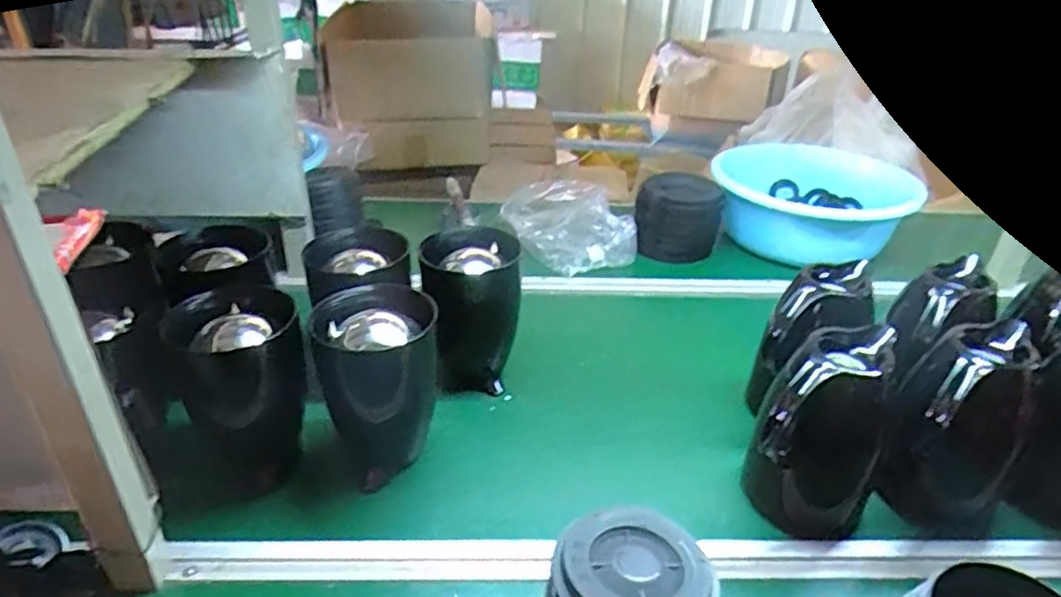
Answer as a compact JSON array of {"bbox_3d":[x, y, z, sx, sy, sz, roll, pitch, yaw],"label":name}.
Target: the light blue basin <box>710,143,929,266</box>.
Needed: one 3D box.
[{"bbox_3d":[0.579,-0.210,1.349,0.390,0.119,0.422,16,33,22],"label":"light blue basin"}]

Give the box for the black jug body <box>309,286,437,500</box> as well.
[{"bbox_3d":[-0.158,0.092,0.737,0.140,0.182,0.116,-18,36,-31],"label":"black jug body"}]

